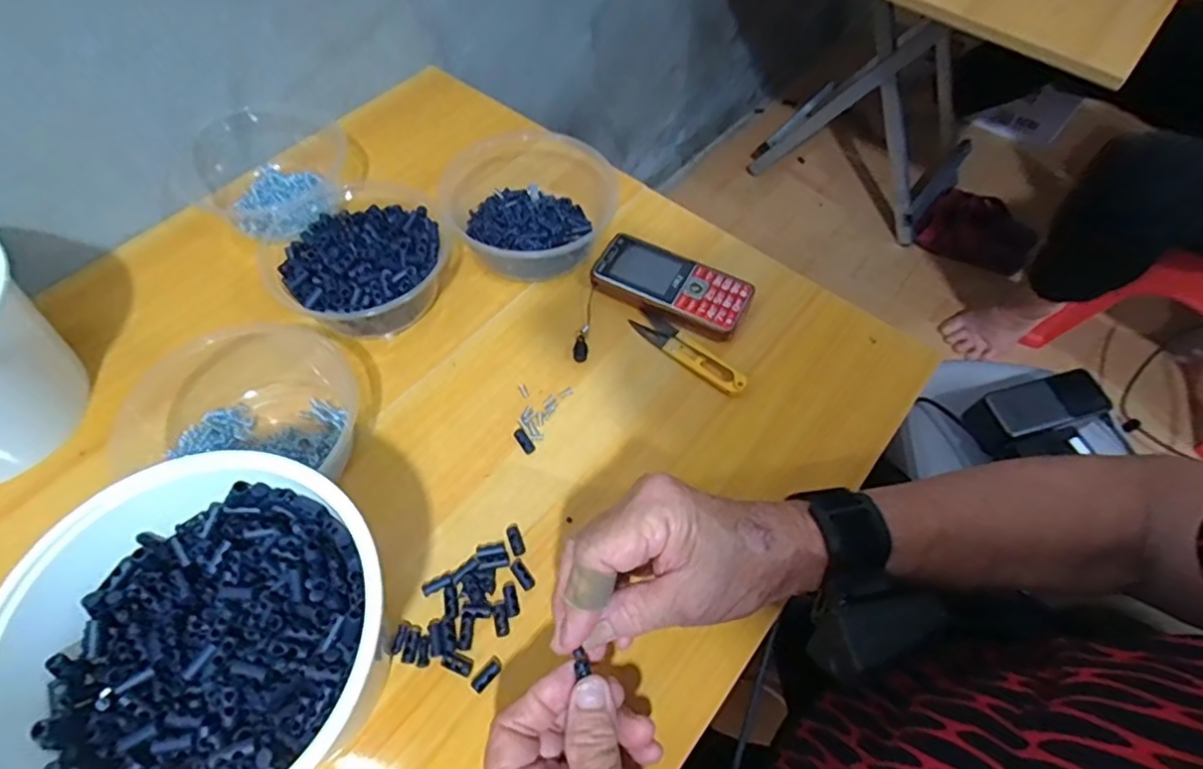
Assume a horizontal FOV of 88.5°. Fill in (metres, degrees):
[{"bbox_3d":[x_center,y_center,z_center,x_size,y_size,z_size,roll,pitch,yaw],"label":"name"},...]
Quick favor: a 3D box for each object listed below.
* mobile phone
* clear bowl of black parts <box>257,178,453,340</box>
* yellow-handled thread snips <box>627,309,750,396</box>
[{"bbox_3d":[0.058,-0.082,0.511,0.126,0.017,0.059,24,62,12],"label":"mobile phone"},{"bbox_3d":[-0.188,-0.096,0.490,0.132,0.057,0.125,1,59,-1],"label":"clear bowl of black parts"},{"bbox_3d":[0.069,-0.026,0.485,0.102,0.010,0.023,39,66,19],"label":"yellow-handled thread snips"}]

